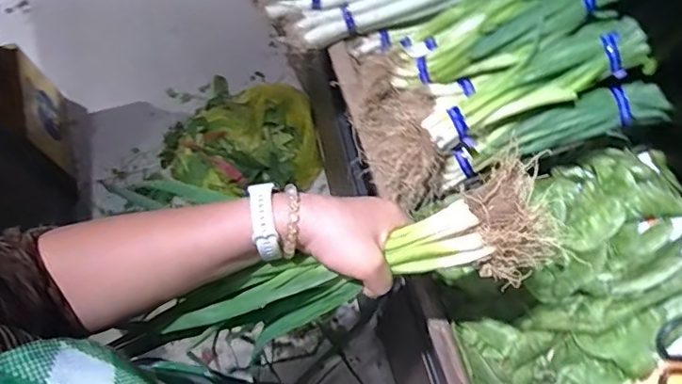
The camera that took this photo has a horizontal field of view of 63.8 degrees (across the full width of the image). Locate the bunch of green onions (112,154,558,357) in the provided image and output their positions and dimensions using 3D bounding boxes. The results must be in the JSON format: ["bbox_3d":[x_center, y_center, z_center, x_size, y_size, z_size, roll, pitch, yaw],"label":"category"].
[{"bbox_3d":[-0.010,0.081,0.468,0.367,0.073,0.069,-21,69,17],"label":"bunch of green onions"}]

